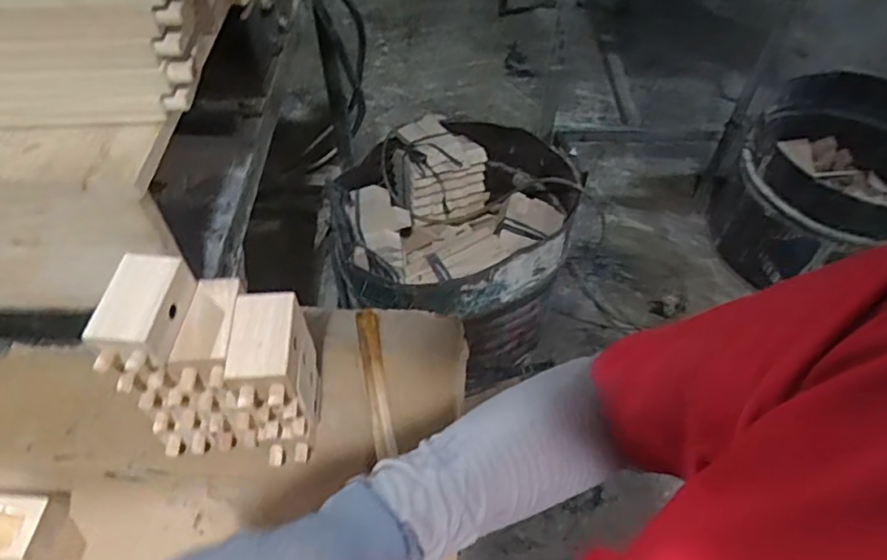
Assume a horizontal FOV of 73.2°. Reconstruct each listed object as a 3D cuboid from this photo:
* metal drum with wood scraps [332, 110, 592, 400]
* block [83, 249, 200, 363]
[{"bbox_3d":[0.036,-0.082,1.519,0.581,0.419,0.514,-1,52,-3],"label":"metal drum with wood scraps"},{"bbox_3d":[-0.240,0.021,0.481,0.055,0.037,0.085,5,52,2],"label":"block"}]

